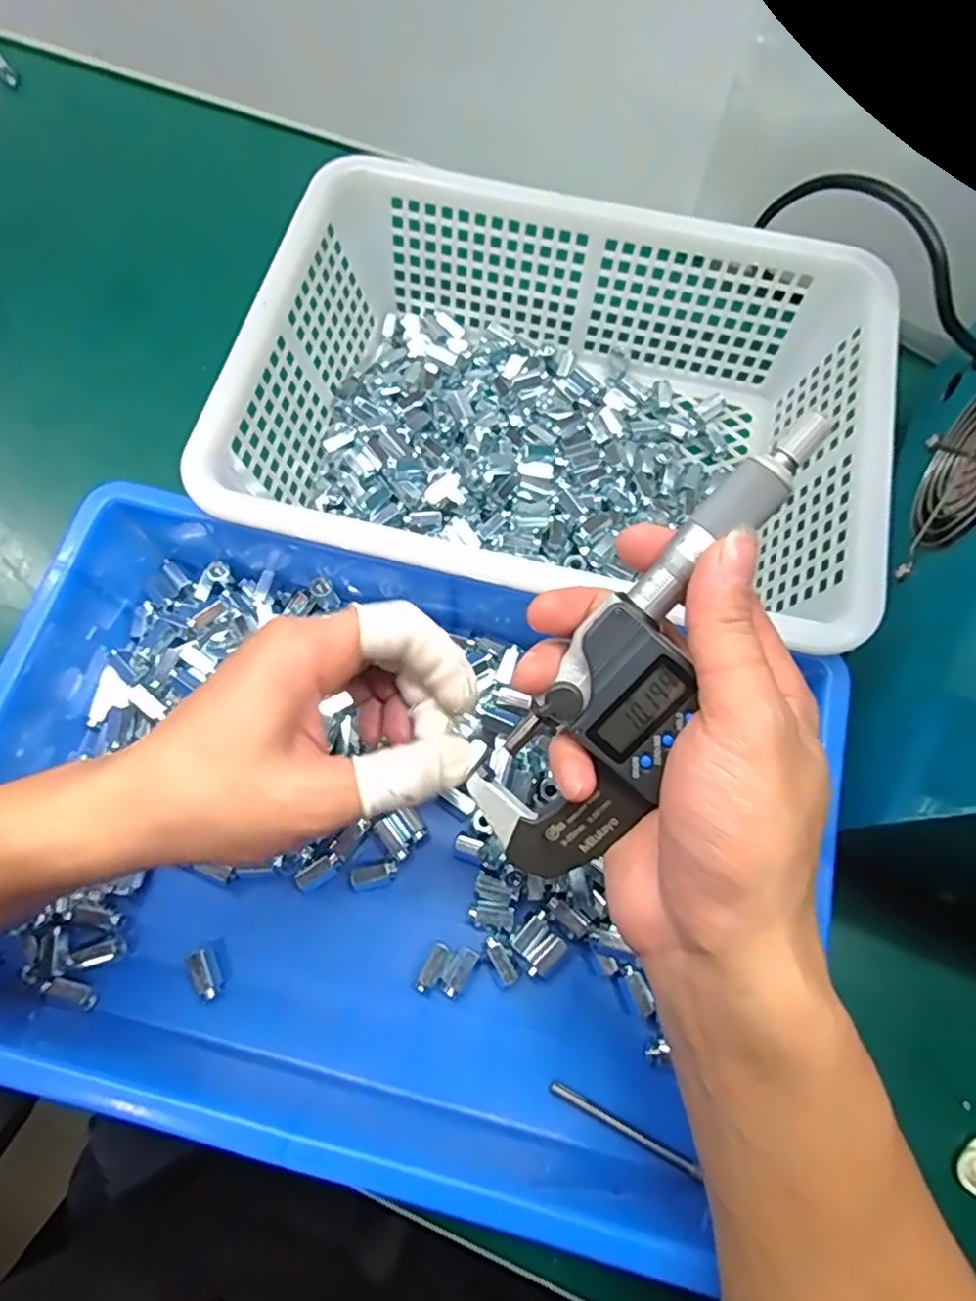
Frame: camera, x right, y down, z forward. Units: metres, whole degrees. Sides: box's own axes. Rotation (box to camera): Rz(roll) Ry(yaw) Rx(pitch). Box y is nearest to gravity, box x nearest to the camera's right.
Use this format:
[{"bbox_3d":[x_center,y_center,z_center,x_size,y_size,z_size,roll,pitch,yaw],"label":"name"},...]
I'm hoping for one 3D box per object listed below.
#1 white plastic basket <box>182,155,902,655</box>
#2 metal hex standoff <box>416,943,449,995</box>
[{"bbox_3d":[0.038,-0.127,0.354,0.310,0.087,0.220,13,73,4],"label":"white plastic basket"},{"bbox_3d":[-0.025,0.145,0.297,0.008,0.007,0.023,29,75,9],"label":"metal hex standoff"}]

